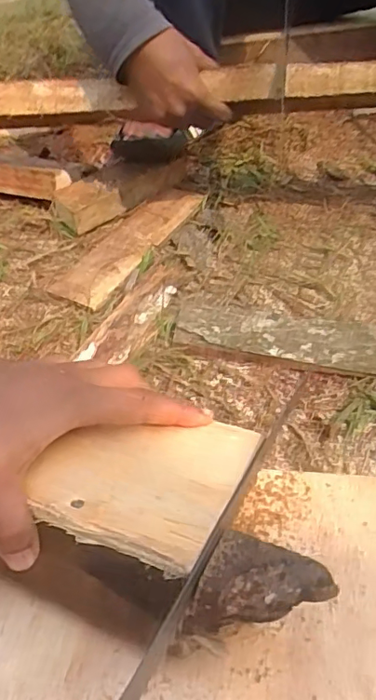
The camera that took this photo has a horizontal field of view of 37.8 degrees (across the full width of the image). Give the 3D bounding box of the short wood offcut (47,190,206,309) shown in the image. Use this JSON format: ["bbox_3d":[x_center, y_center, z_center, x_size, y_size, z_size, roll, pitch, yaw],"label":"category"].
[{"bbox_3d":[-0.077,-0.145,0.700,0.086,0.016,0.239,22,49,26],"label":"short wood offcut"}]

